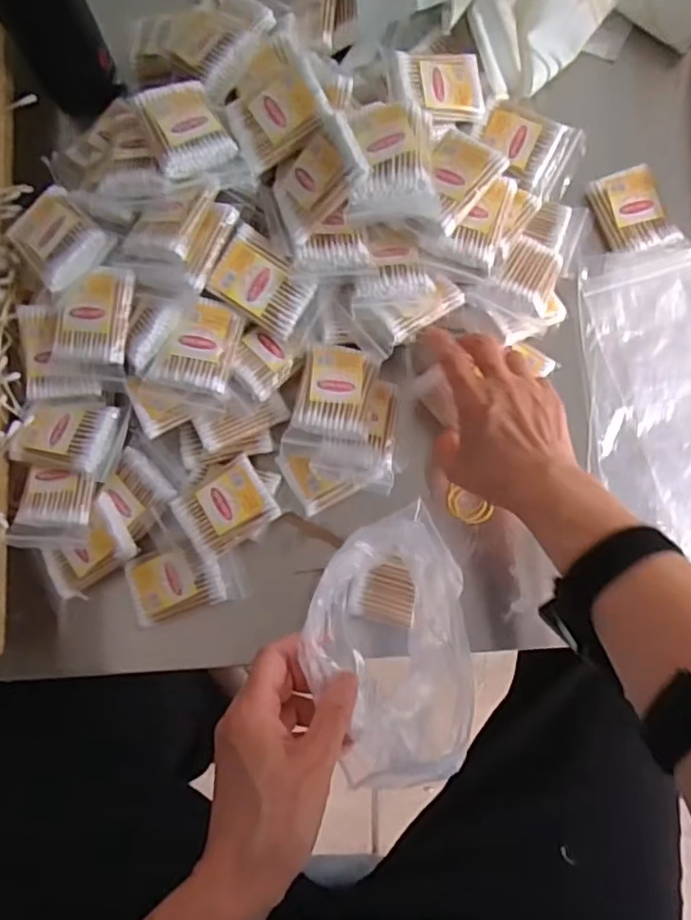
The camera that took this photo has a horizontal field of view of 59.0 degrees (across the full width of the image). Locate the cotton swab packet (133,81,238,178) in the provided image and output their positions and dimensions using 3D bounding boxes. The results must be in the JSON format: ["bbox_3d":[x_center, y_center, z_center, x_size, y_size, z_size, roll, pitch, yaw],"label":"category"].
[{"bbox_3d":[-0.119,-0.247,0.454,0.053,0.023,0.077,-24,80,-1],"label":"cotton swab packet"}]

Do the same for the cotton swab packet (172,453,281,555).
[{"bbox_3d":[-0.093,0.036,0.480,0.067,0.015,0.055,-33,81,-2],"label":"cotton swab packet"}]

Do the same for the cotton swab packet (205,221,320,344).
[{"bbox_3d":[-0.062,-0.135,0.465,0.073,0.011,0.054,32,92,-11],"label":"cotton swab packet"}]

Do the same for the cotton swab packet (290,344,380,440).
[{"bbox_3d":[-0.007,-0.053,0.469,0.056,0.013,0.069,9,81,5],"label":"cotton swab packet"}]

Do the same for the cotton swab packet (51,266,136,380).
[{"bbox_3d":[-0.189,-0.104,0.459,0.056,0.025,0.077,8,94,4],"label":"cotton swab packet"}]

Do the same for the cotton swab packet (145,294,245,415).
[{"bbox_3d":[-0.110,-0.082,0.465,0.058,0.017,0.076,21,90,-6],"label":"cotton swab packet"}]

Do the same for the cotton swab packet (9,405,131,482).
[{"bbox_3d":[-0.214,-0.020,0.475,0.078,0.018,0.058,14,82,5],"label":"cotton swab packet"}]

